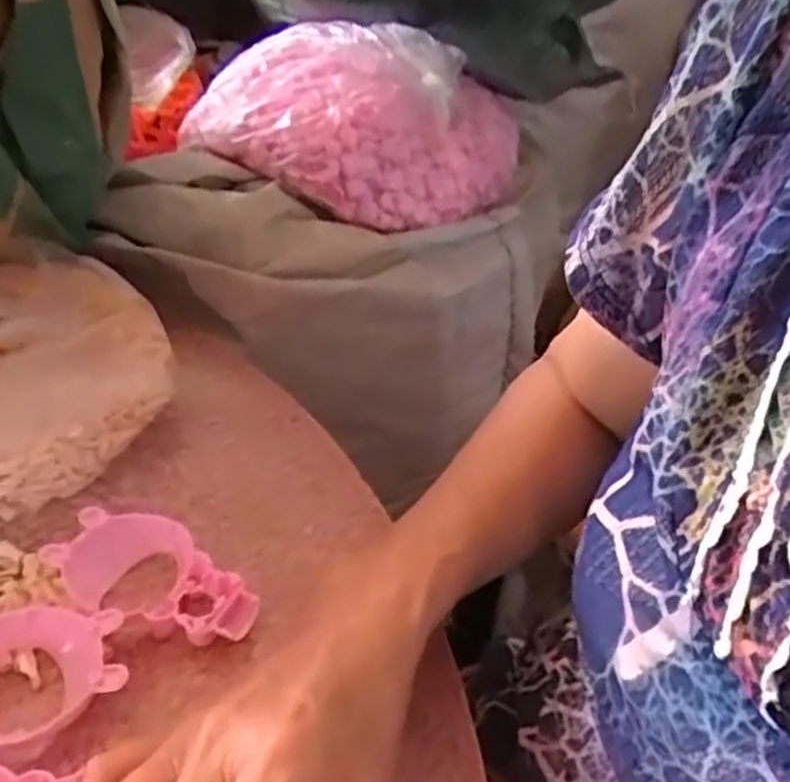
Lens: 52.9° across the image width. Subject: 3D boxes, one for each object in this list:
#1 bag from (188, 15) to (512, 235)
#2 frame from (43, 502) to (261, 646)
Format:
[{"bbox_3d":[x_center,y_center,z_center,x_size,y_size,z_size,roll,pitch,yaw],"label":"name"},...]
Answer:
[{"bbox_3d":[-0.034,-0.245,0.706,0.249,0.103,0.236,30,43,29],"label":"bag"},{"bbox_3d":[-0.115,0.092,0.384,0.103,0.027,0.051,22,40,22],"label":"frame"}]

